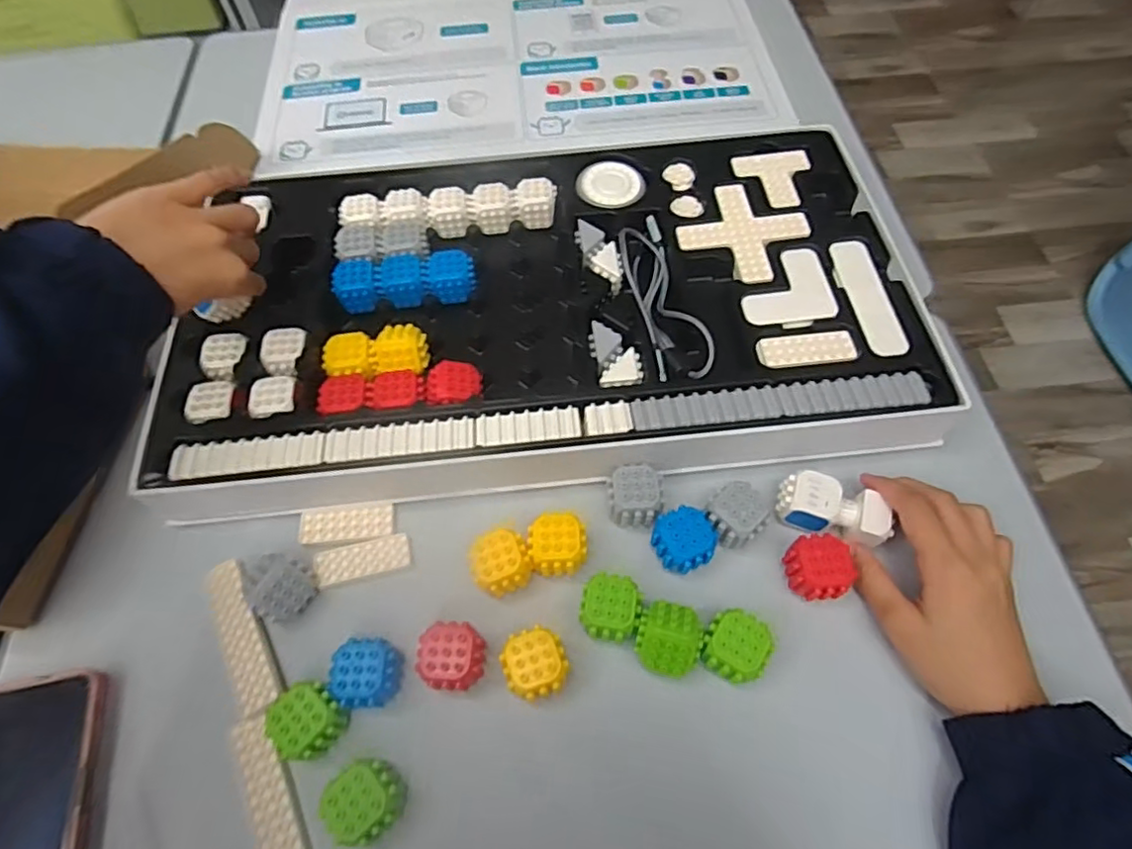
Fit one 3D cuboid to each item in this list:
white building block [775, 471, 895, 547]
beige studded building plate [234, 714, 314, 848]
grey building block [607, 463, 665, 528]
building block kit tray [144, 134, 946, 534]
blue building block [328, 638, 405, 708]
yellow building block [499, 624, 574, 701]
[{"bbox_3d":[0.172,0.055,0.402,0.067,0.023,0.033,19,64,6],"label":"white building block"},{"bbox_3d":[-0.163,0.216,0.346,0.024,0.007,0.101,-25,64,-11],"label":"beige studded building plate"},{"bbox_3d":[0.047,0.046,0.410,0.035,0.023,0.039,2,62,3],"label":"grey building block"},{"bbox_3d":[-0.016,-0.094,0.481,0.533,0.049,0.309,-6,62,-1],"label":"building block kit tray"},{"bbox_3d":[-0.118,0.149,0.367,0.034,0.035,0.036,1,62,2],"label":"blue building block"},{"bbox_3d":[-0.017,0.143,0.368,0.038,0.036,0.037,-15,63,-6],"label":"yellow building block"}]

